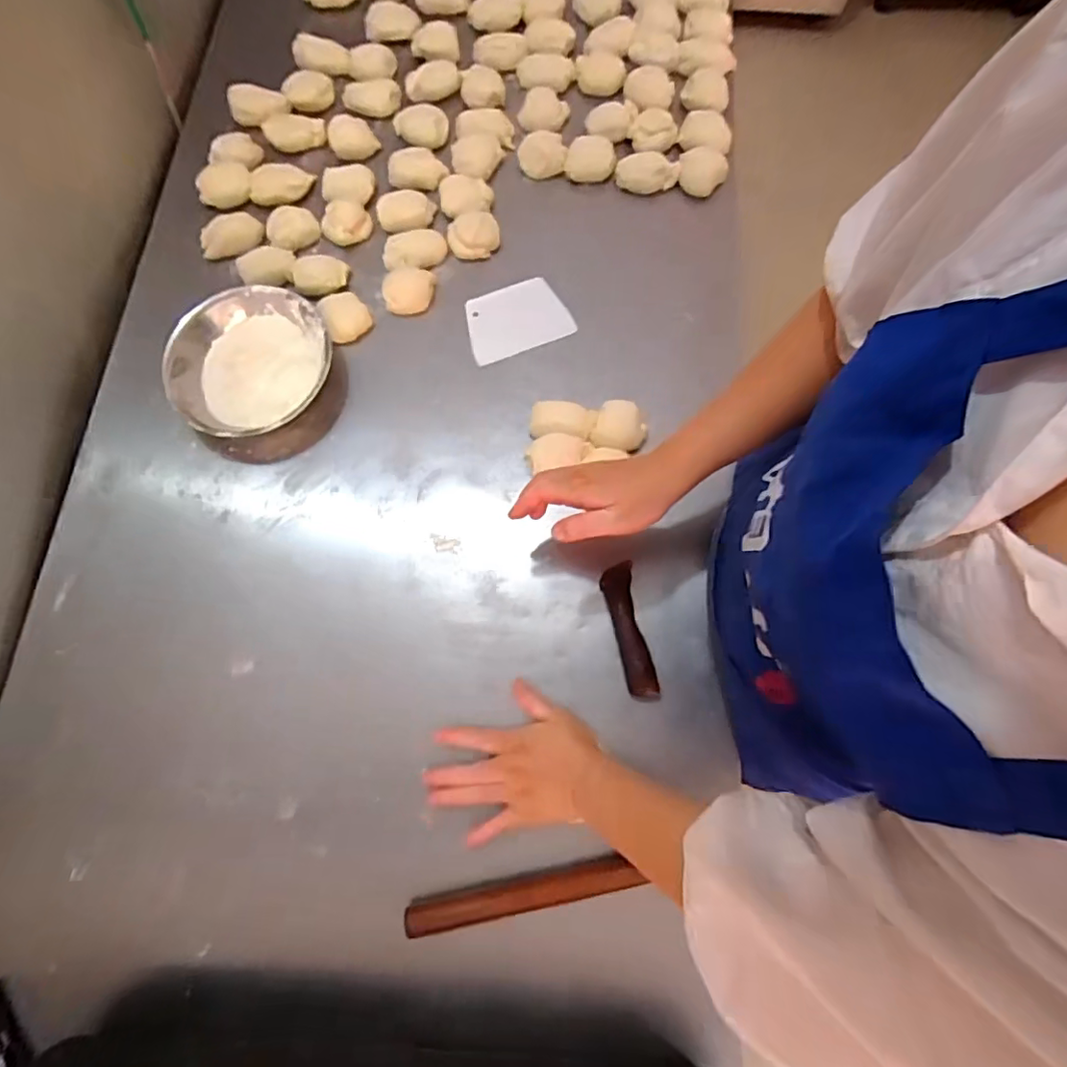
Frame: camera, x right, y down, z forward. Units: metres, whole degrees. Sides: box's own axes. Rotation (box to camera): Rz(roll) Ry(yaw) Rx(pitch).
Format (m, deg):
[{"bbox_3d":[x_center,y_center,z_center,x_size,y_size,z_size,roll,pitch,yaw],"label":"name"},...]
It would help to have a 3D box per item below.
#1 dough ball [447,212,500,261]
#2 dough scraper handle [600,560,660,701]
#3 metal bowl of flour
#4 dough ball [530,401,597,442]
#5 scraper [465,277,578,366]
[{"bbox_3d":[-0.077,-0.387,0.736,0.064,0.028,0.049,2,78,0],"label":"dough ball"},{"bbox_3d":[0.102,0.103,0.606,0.033,0.023,0.143,-11,78,-2],"label":"dough scraper handle"},{"bbox_3d":[-0.322,-0.188,0.669,0.188,0.056,0.181,-1,74,3],"label":"metal bowl of flour"},{"bbox_3d":[0.034,-0.130,0.672,0.073,0.034,0.043,6,74,5],"label":"dough ball"},{"bbox_3d":[-0.022,-0.272,0.719,0.126,0.006,0.087,-21,85,-3],"label":"scraper"}]

